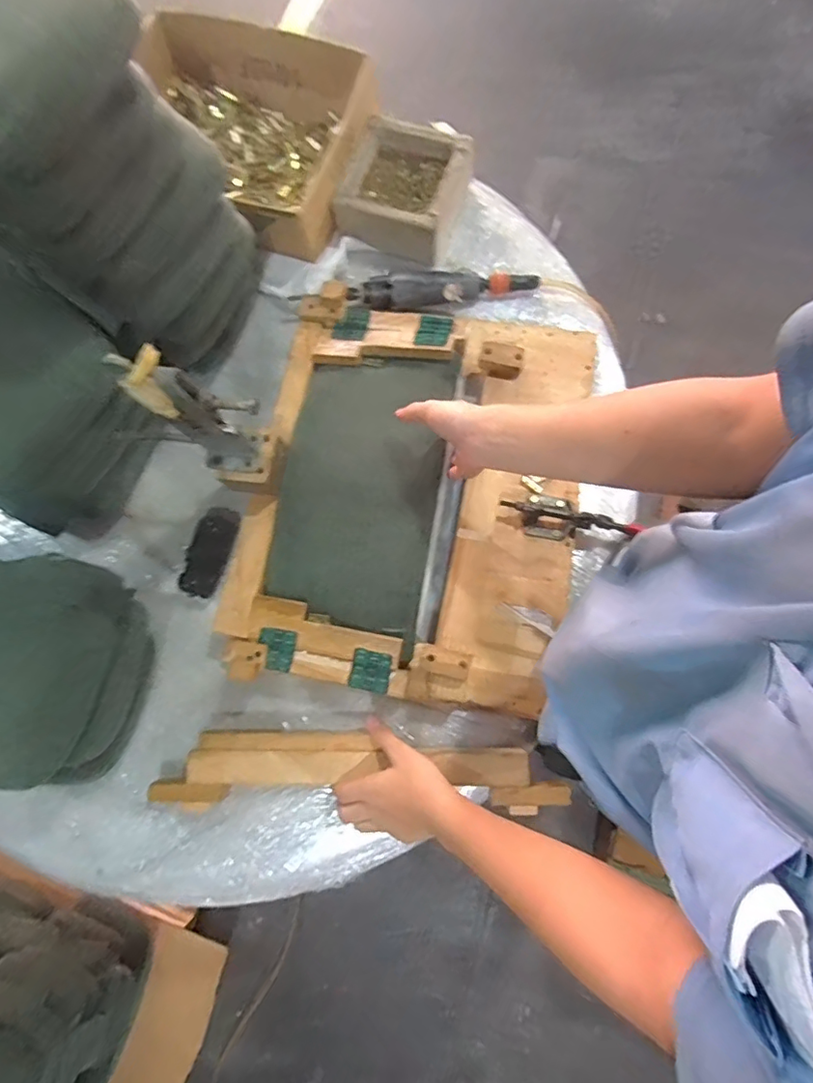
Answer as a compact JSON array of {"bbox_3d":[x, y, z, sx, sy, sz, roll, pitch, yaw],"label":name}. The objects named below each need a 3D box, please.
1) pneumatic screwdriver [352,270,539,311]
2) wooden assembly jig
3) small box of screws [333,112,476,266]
[{"bbox_3d":[0.053,-0.378,0.802,0.278,0.038,0.054,-5,77,0],"label":"pneumatic screwdriver"},{"bbox_3d":[0.013,-0.084,0.699,0.426,0.100,0.550,9,78,6],"label":"wooden assembly jig"},{"bbox_3d":[-0.001,-0.533,0.821,0.172,0.072,0.172,18,80,8],"label":"small box of screws"}]

